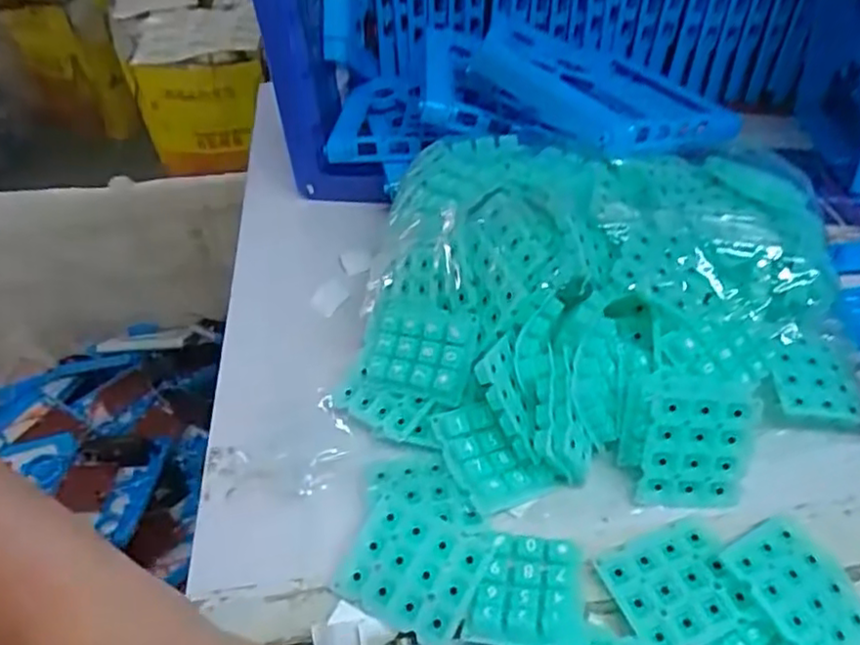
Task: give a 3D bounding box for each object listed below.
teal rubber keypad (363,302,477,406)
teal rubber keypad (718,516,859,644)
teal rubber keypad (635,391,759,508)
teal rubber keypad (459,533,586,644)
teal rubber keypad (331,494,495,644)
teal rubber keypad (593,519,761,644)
[{"bbox_3d":[-0.008,0.014,0.370,0.065,0.009,0.048,13,81,30],"label":"teal rubber keypad"},{"bbox_3d":[0.161,0.117,0.295,0.045,0.011,0.058,-17,59,-27],"label":"teal rubber keypad"},{"bbox_3d":[0.128,0.062,0.326,0.048,0.059,0.004,3,18,3],"label":"teal rubber keypad"},{"bbox_3d":[0.043,0.118,0.299,0.048,0.007,0.052,6,41,12],"label":"teal rubber keypad"},{"bbox_3d":[-0.006,0.110,0.307,0.059,0.013,0.051,21,50,25],"label":"teal rubber keypad"},{"bbox_3d":[0.108,0.116,0.298,0.054,0.010,0.047,-17,45,-11],"label":"teal rubber keypad"}]

